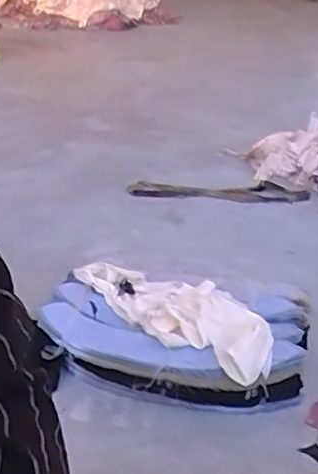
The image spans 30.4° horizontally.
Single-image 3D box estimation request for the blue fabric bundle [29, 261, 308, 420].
[{"bbox_3d":[0.039,0.178,1.096,0.450,0.167,0.267,9,29,11],"label":"blue fabric bundle"}]

